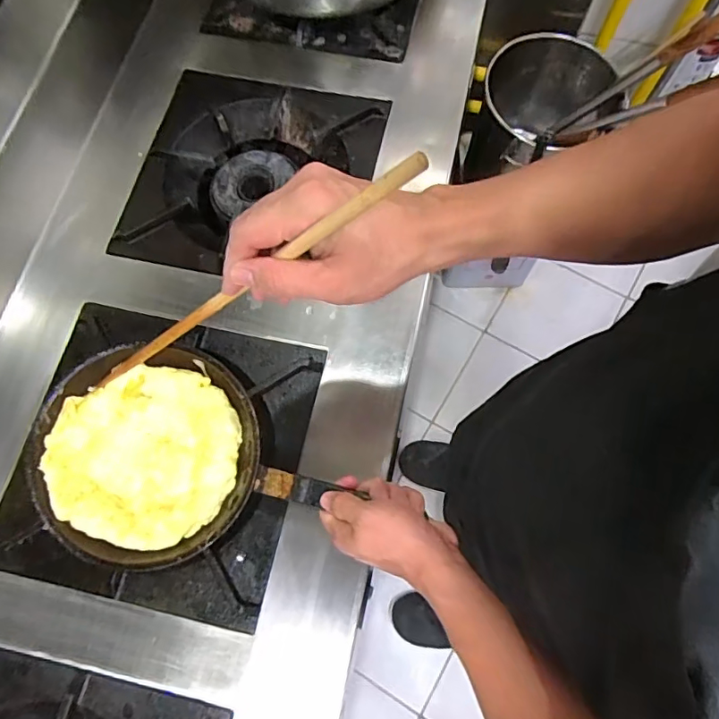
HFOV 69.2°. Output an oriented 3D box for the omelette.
[{"bbox_3d":[-0.213,0.093,0.518,0.173,0.031,0.167,0,72,1],"label":"omelette"}]

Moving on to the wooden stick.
[{"bbox_3d":[-0.115,-0.033,0.376,0.008,0.420,0.011,14,66,-41],"label":"wooden stick"}]

